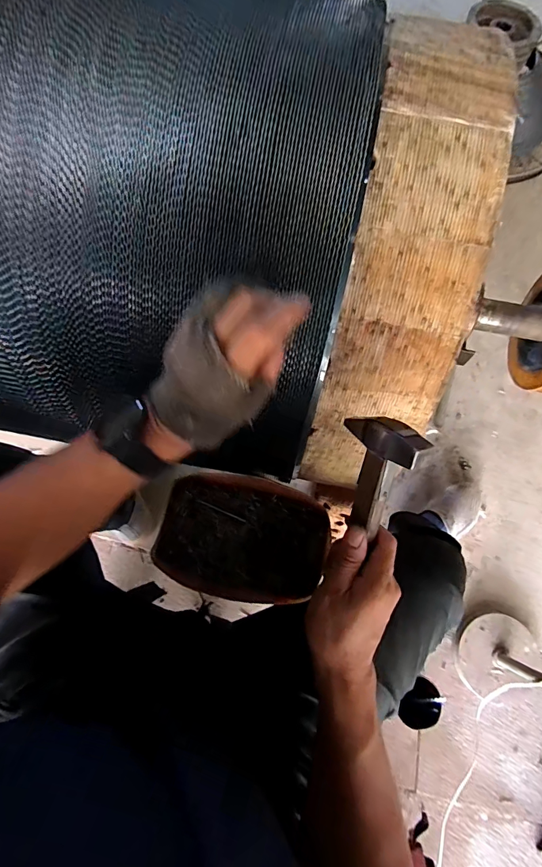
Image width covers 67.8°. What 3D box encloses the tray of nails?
[{"bbox_3d":[-0.033,0.128,0.499,0.199,0.034,0.141,11,75,3],"label":"tray of nails"}]

